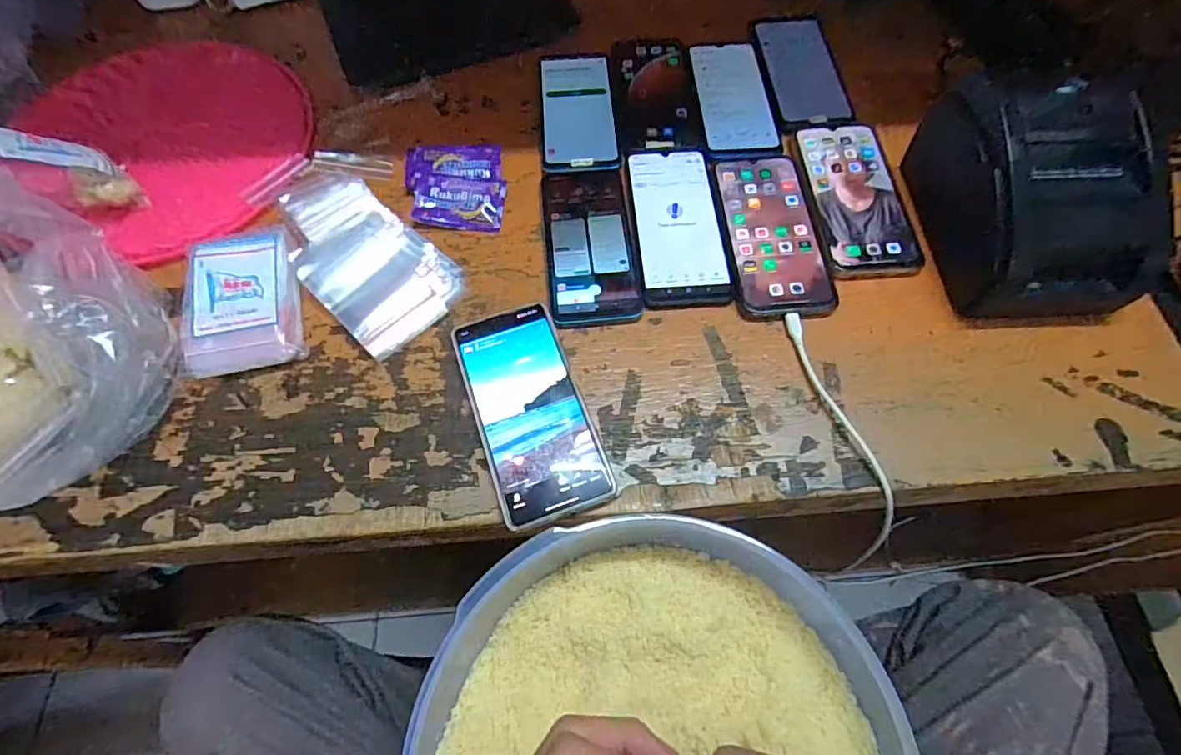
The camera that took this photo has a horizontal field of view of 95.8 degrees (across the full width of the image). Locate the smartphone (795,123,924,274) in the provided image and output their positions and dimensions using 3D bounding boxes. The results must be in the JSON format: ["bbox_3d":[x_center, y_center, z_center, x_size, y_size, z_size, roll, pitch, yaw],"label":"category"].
[{"bbox_3d":[0.238,-0.164,0.478,0.079,0.006,0.173,-2,66,-1],"label":"smartphone"}]

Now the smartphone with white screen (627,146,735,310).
[{"bbox_3d":[0.076,-0.137,0.471,0.074,0.006,0.169,-4,66,-2],"label":"smartphone with white screen"}]

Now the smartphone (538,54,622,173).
[{"bbox_3d":[-0.012,-0.265,0.528,0.073,0.004,0.161,-4,66,-2],"label":"smartphone"}]

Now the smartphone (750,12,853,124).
[{"bbox_3d":[0.216,-0.321,0.549,0.077,0.005,0.163,-5,66,-2],"label":"smartphone"}]

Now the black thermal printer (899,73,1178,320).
[{"bbox_3d":[0.350,-0.144,0.414,0.121,0.105,0.174,-3,66,-2],"label":"black thermal printer"}]

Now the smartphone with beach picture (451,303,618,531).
[{"bbox_3d":[-0.046,0.022,0.396,0.078,0.014,0.167,-18,67,-8],"label":"smartphone with beach picture"}]

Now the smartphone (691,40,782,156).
[{"bbox_3d":[0.143,-0.284,0.536,0.072,0.004,0.168,-2,66,-1],"label":"smartphone"}]

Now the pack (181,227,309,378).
[{"bbox_3d":[-0.275,-0.062,0.424,0.078,0.032,0.117,-14,67,-7],"label":"pack"}]

